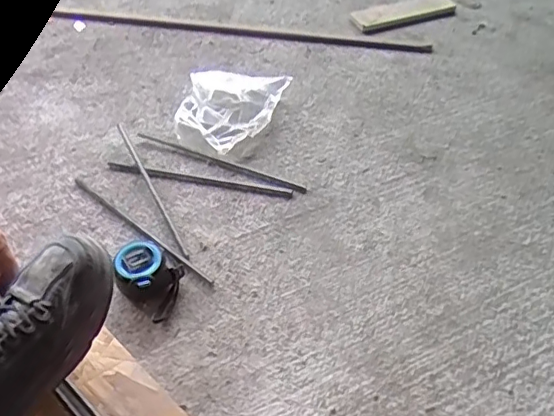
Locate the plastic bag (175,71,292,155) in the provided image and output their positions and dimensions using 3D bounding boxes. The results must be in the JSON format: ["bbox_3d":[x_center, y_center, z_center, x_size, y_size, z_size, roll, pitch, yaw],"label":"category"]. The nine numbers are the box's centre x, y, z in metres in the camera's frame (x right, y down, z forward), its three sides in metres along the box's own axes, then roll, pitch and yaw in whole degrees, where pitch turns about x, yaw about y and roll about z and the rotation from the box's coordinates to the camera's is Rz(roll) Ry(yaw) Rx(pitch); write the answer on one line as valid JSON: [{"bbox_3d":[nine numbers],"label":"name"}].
[{"bbox_3d":[-0.078,-0.158,0.867,0.144,0.022,0.176,17,51,16],"label":"plastic bag"}]

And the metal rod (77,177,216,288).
[{"bbox_3d":[-0.174,0.023,0.710,0.260,0.012,0.012,32,57,26],"label":"metal rod"}]

